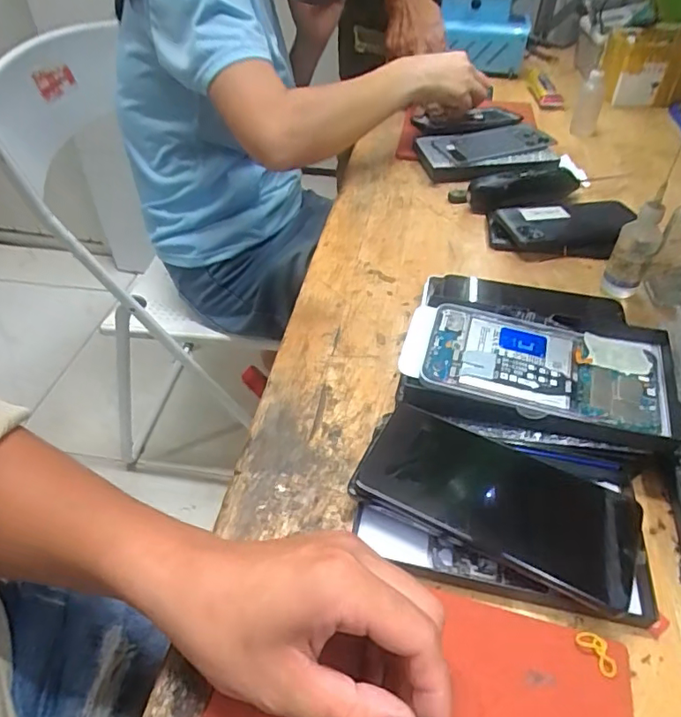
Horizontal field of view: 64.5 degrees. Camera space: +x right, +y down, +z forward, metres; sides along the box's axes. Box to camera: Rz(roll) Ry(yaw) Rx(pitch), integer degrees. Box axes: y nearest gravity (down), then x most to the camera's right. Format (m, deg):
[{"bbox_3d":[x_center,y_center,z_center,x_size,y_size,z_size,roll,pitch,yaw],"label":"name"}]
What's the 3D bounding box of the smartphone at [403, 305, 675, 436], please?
[{"bbox_3d":[0.134,0.005,0.375,0.176,0.012,0.078,11,57,7],"label":"smartphone"}]

